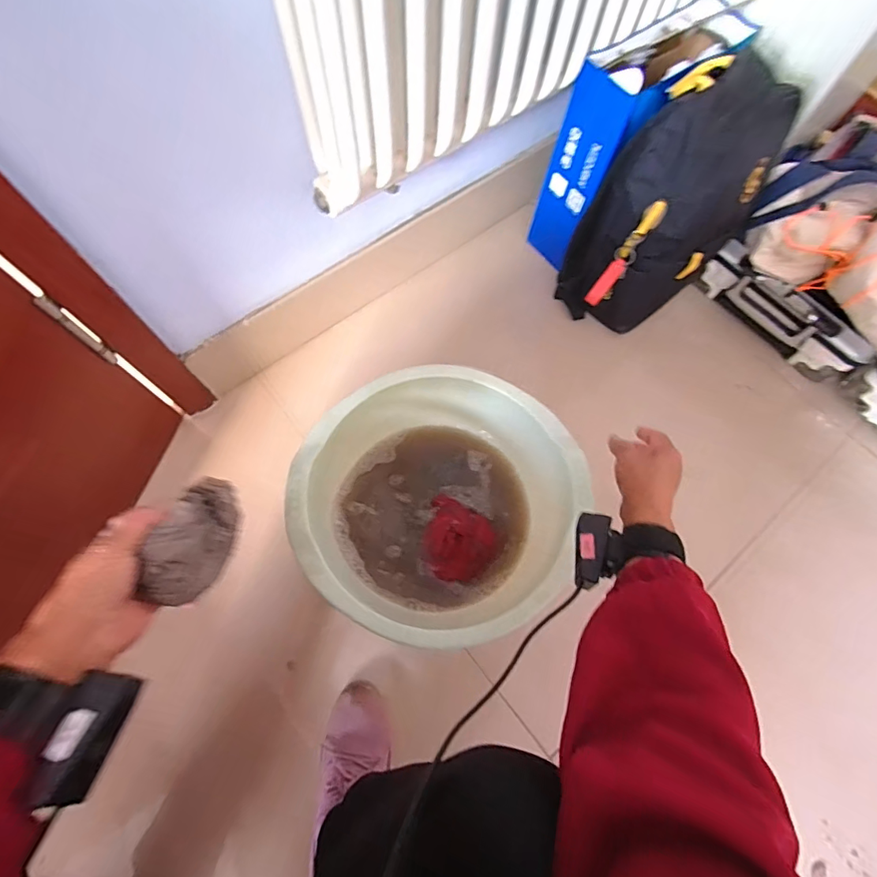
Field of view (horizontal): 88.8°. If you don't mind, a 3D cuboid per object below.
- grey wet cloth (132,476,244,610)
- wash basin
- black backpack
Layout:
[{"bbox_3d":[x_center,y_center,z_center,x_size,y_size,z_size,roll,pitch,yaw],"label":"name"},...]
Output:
[{"bbox_3d":[-0.200,0.085,0.367,0.046,0.064,0.103,13,69,3],"label":"grey wet cloth"},{"bbox_3d":[-0.003,0.089,0.669,0.363,0.180,0.358,1,69,-2],"label":"wash basin"},{"bbox_3d":[0.358,-0.362,0.716,0.226,0.350,0.175,-28,73,-12],"label":"black backpack"}]

